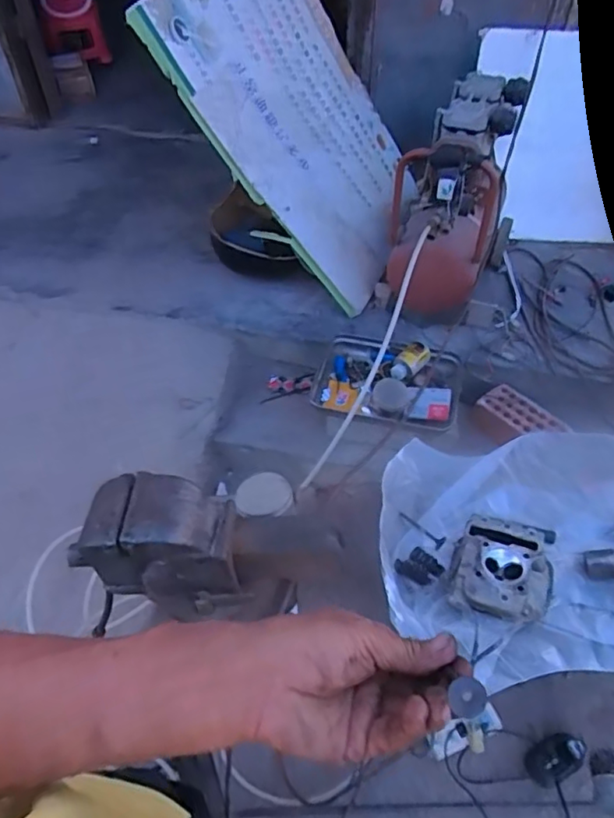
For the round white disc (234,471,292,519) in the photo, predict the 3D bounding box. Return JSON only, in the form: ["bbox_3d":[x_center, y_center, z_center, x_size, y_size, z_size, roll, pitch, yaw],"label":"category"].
[{"bbox_3d":[-0.065,0.126,0.854,0.081,0.008,0.074,0,48,0],"label":"round white disc"}]

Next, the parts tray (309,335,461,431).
[{"bbox_3d":[0.208,-0.085,1.468,0.368,0.082,0.269,11,49,10],"label":"parts tray"}]

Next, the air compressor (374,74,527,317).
[{"bbox_3d":[0.371,-0.520,1.525,0.307,0.510,0.472,8,49,7],"label":"air compressor"}]

